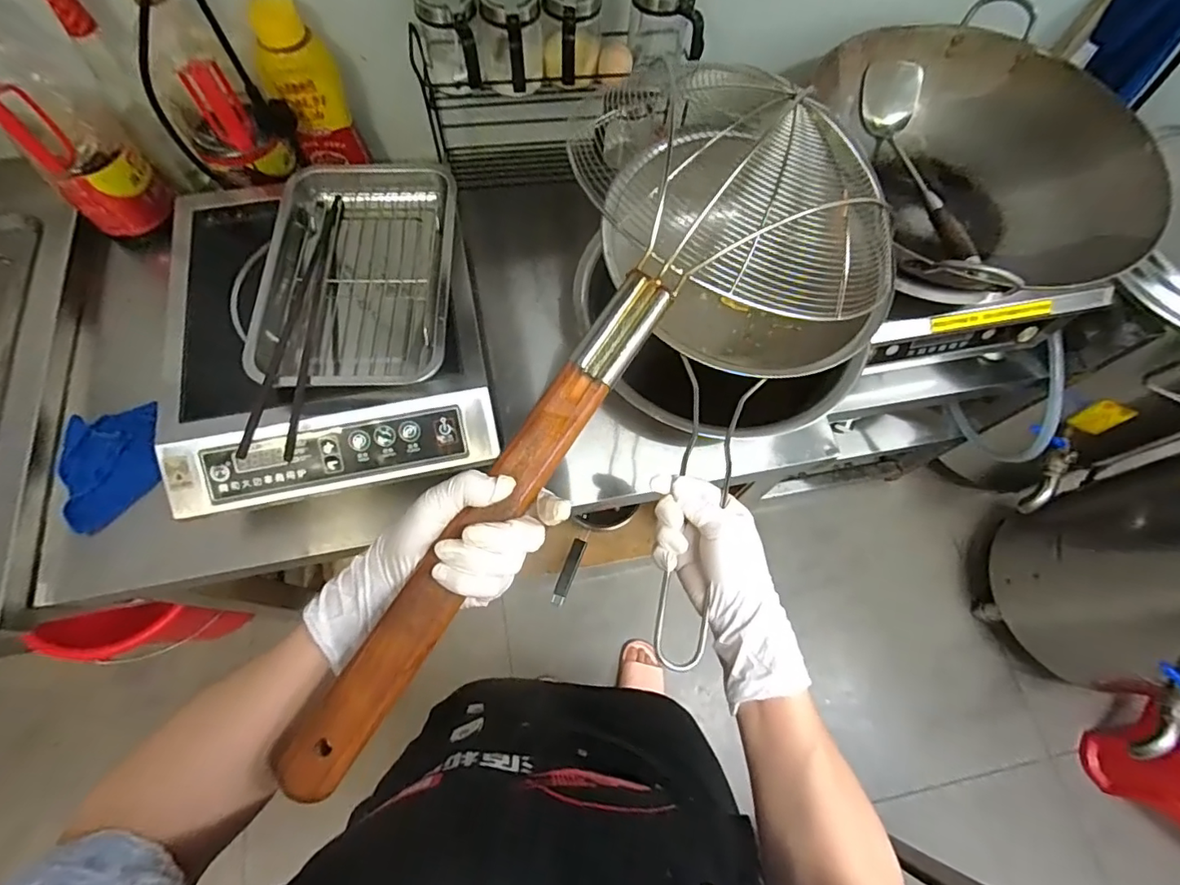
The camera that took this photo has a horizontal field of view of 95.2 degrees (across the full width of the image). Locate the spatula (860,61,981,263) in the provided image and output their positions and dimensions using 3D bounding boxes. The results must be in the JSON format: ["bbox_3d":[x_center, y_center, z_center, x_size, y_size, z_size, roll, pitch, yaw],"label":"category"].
[{"bbox_3d":[0.454,-0.393,0.760,0.104,0.067,0.334,-1,68,-3],"label":"spatula"}]

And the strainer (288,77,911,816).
[{"bbox_3d":[0.024,-0.018,0.369,0.191,0.094,0.553,36,77,12],"label":"strainer"}]

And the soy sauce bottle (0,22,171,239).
[{"bbox_3d":[-0.677,-0.407,0.688,0.122,0.262,0.114,43,73,14],"label":"soy sauce bottle"}]

